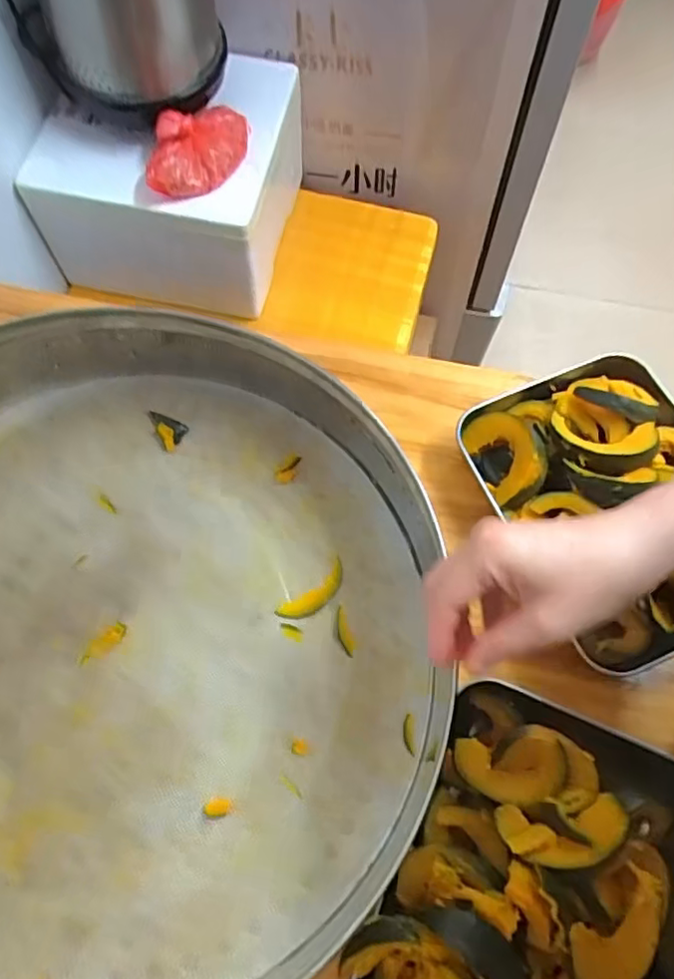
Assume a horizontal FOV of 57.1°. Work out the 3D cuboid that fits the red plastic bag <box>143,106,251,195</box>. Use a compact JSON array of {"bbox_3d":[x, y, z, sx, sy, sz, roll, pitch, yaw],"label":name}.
[{"bbox_3d":[-0.152,-0.378,0.684,0.127,0.043,0.083,-23,70,-10],"label":"red plastic bag"}]

